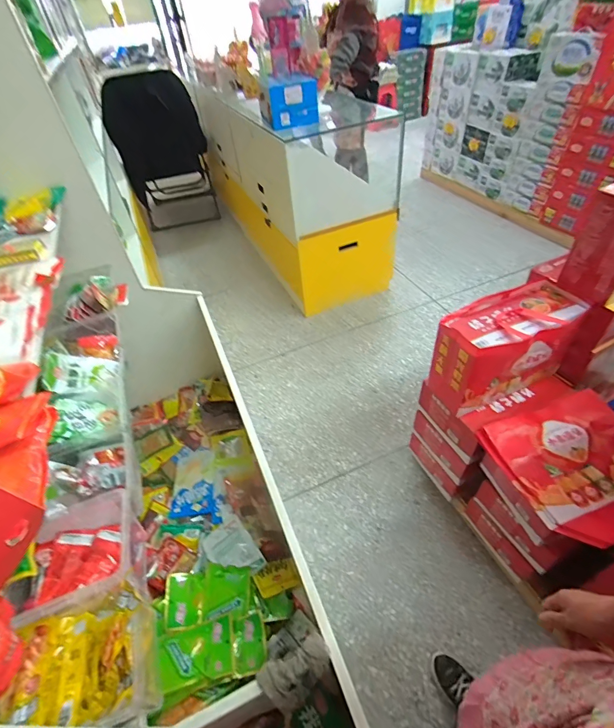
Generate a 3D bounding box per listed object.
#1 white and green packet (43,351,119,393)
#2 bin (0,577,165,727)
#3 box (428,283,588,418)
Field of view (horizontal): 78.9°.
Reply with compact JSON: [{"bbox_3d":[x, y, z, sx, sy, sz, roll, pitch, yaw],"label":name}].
[{"bbox_3d":[-0.520,0.021,0.864,0.139,0.011,0.103,17,49,-28],"label":"white and green packet"},{"bbox_3d":[-0.294,0.397,0.505,0.163,0.106,0.152,-10,45,-2],"label":"bin"},{"bbox_3d":[0.537,-0.045,1.033,0.347,0.245,0.197,-19,46,-11],"label":"box"}]

